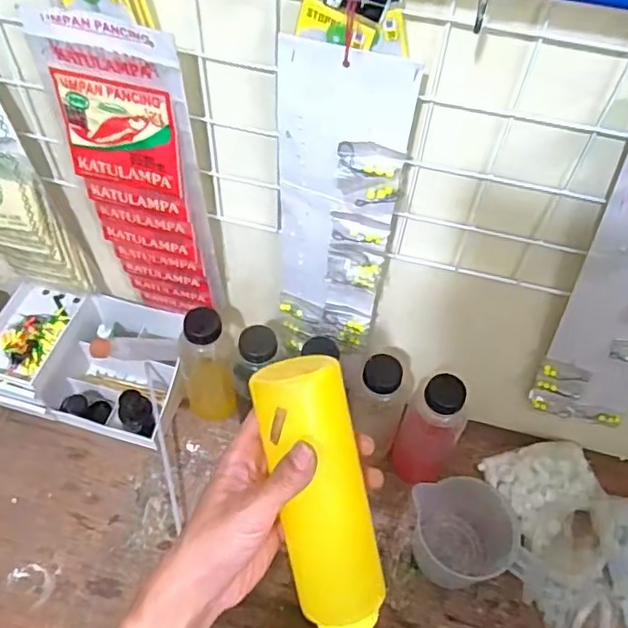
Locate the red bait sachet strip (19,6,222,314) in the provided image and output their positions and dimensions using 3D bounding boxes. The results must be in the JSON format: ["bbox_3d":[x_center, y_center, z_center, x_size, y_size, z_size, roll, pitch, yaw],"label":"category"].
[{"bbox_3d":[-0.156,-0.105,0.566,0.109,0.349,0.030,11,55,5],"label":"red bait sachet strip"}]

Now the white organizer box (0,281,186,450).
[{"bbox_3d":[-0.285,0.059,0.774,0.232,0.101,0.156,11,55,5],"label":"white organizer box"}]

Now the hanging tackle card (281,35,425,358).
[{"bbox_3d":[0.016,-0.069,0.542,0.100,0.358,0.020,19,55,9],"label":"hanging tackle card"}]

